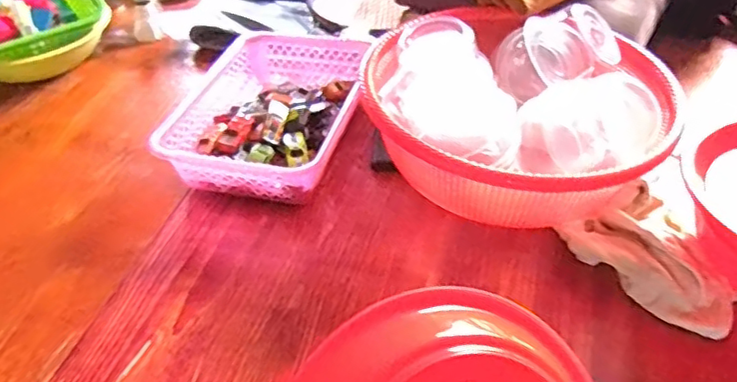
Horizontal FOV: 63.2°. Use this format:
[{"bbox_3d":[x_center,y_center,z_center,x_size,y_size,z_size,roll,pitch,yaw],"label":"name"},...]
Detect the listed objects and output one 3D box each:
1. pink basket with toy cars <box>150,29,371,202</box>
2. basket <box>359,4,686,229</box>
[{"bbox_3d":[-0.121,-0.107,0.801,0.212,0.075,0.301,6,42,11],"label":"pink basket with toy cars"},{"bbox_3d":[0.165,-0.086,0.693,0.337,0.161,0.287,21,47,25],"label":"basket"}]

